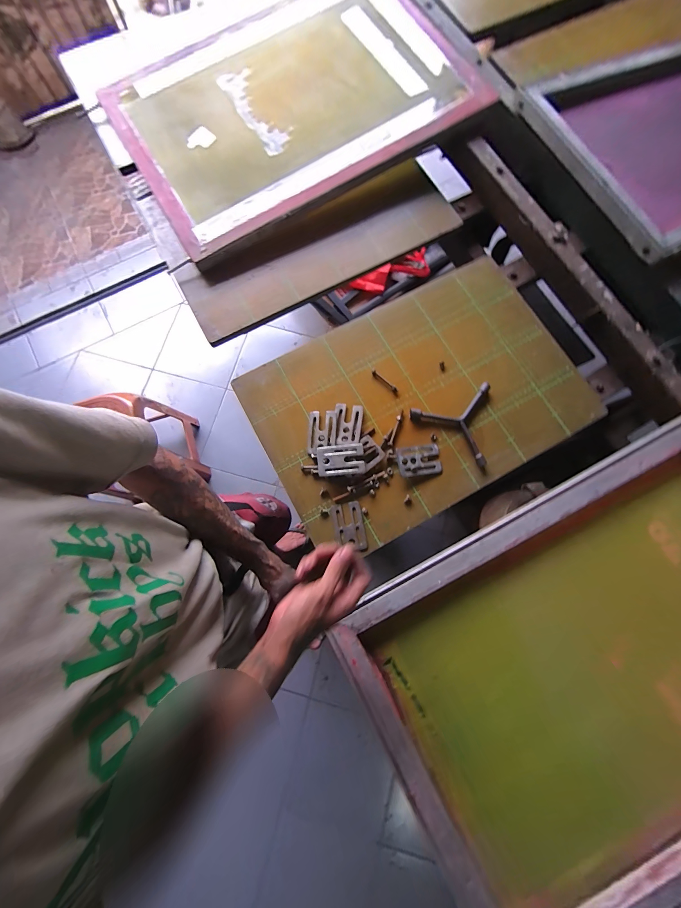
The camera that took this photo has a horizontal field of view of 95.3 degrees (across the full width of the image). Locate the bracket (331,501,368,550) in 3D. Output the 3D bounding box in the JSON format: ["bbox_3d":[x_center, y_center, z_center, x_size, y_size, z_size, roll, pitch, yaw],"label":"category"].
[{"bbox_3d":[0.015,0.126,0.539,0.050,0.006,0.079,-10,79,-3],"label":"bracket"}]

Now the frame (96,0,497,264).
[{"bbox_3d":[-0.102,-0.760,0.670,0.711,0.024,0.506,-30,85,-2],"label":"frame"}]

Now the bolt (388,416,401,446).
[{"bbox_3d":[0.100,-0.043,0.570,0.007,0.005,0.058,21,79,3],"label":"bolt"}]

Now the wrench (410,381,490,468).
[{"bbox_3d":[0.232,-0.076,0.575,0.162,0.015,0.140,38,81,6],"label":"wrench"}]

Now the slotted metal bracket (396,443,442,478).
[{"bbox_3d":[0.142,0.012,0.558,0.078,0.010,0.053,-10,79,-3],"label":"slotted metal bracket"}]

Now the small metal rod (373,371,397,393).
[{"bbox_3d":[0.084,-0.137,0.591,0.059,0.006,0.009,39,81,7],"label":"small metal rod"}]

